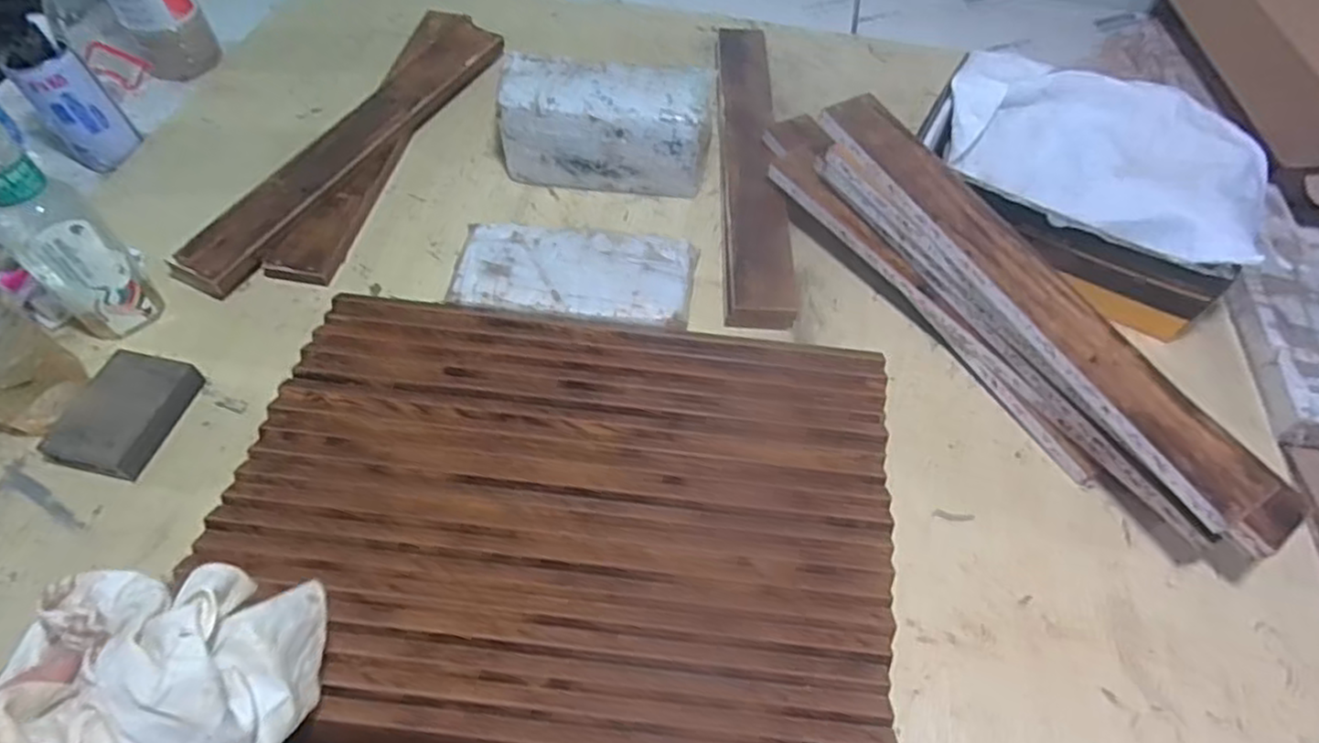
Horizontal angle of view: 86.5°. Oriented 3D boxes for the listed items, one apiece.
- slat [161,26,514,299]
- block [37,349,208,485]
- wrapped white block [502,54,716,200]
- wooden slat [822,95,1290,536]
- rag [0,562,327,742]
[{"bbox_3d":[-0.322,-0.249,0.752,0.063,0.016,0.455,31,59,3],"label":"slat"},{"bbox_3d":[-0.433,0.033,0.567,0.077,0.027,0.105,17,56,7],"label":"block"},{"bbox_3d":[-0.056,-0.260,0.751,0.224,0.103,0.102,7,55,0],"label":"wrapped white block"},{"bbox_3d":[0.301,-0.080,0.584,0.074,0.019,0.460,-27,66,-14],"label":"wooden slat"},{"bbox_3d":[-0.227,0.156,0.328,0.096,0.098,0.117,-6,56,-9],"label":"rag"}]

